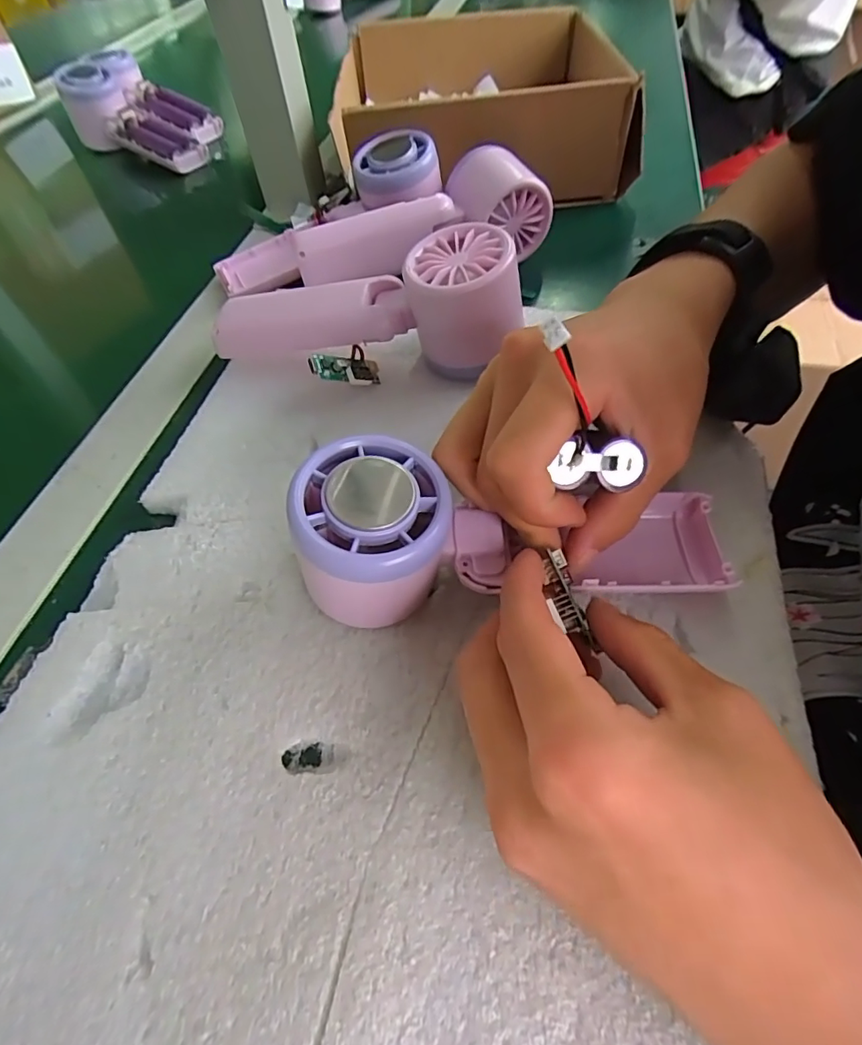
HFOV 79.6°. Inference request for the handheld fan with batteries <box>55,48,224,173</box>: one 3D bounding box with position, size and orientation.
[{"bbox_3d":[-0.278,-0.404,0.504,0.157,0.057,0.089,25,60,19],"label":"handheld fan with batteries"}]

